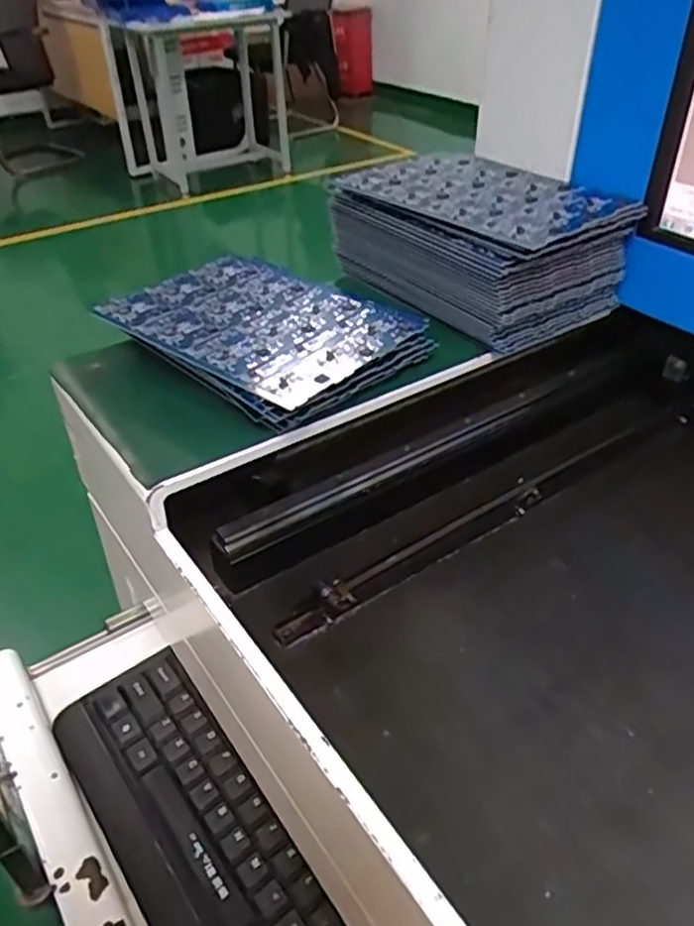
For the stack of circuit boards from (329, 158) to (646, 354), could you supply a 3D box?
[{"bbox_3d":[0.100,-0.177,0.554,0.144,0.083,0.196,-22,45,-28],"label":"stack of circuit boards"}]

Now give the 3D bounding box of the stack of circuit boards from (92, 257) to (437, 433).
[{"bbox_3d":[-0.059,-0.090,0.479,0.183,0.027,0.136,29,46,28],"label":"stack of circuit boards"}]

